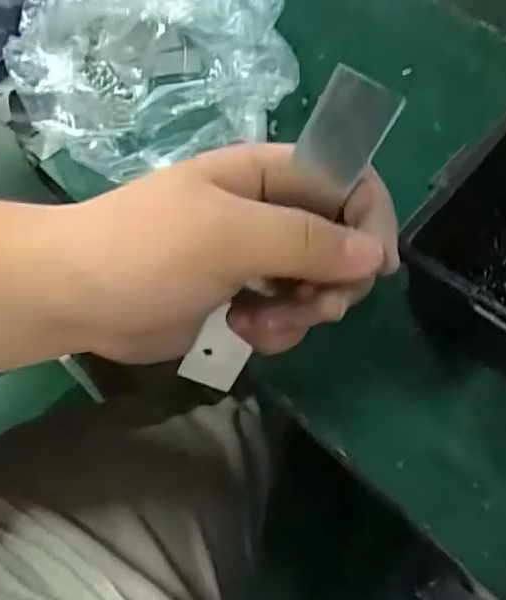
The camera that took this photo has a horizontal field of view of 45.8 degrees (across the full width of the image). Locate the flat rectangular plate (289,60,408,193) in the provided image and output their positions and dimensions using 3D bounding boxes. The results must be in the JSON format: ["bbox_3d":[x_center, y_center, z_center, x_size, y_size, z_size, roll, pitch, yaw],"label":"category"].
[{"bbox_3d":[0.031,-0.056,0.201,0.025,0.037,0.004,22,37,-15],"label":"flat rectangular plate"}]

